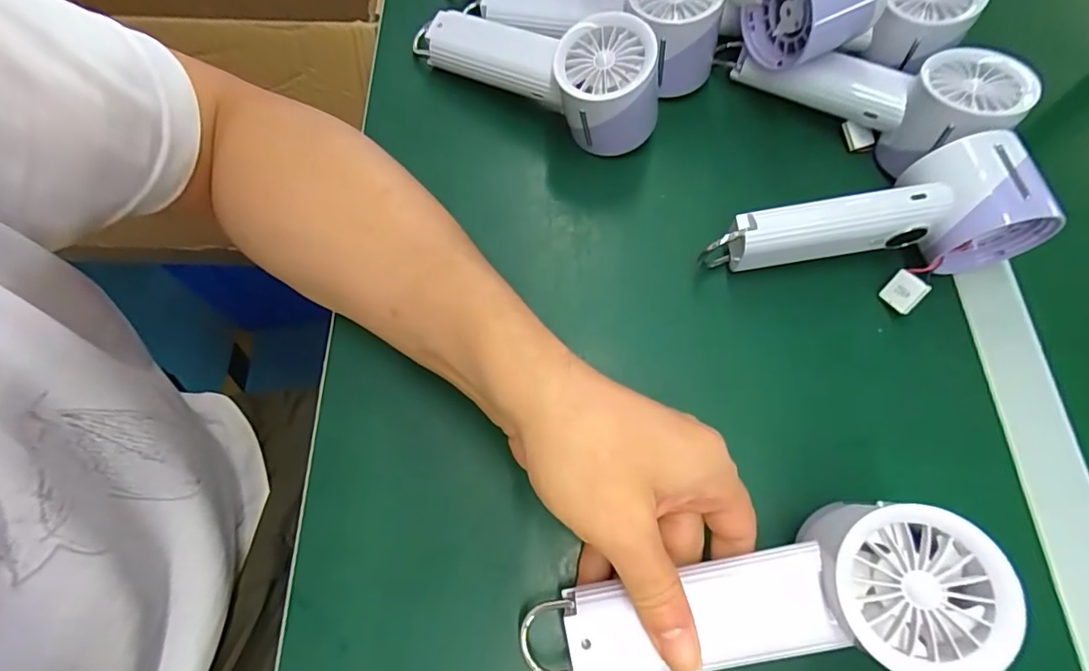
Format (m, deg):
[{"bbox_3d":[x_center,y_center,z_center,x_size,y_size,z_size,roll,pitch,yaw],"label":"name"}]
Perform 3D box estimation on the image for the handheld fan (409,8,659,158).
[{"bbox_3d":[-0.013,-0.189,0.347,0.193,0.070,0.056,33,72,12],"label":"handheld fan"}]

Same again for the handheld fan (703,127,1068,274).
[{"bbox_3d":[0.192,-0.069,0.301,0.187,0.061,0.056,-8,69,-3],"label":"handheld fan"}]

